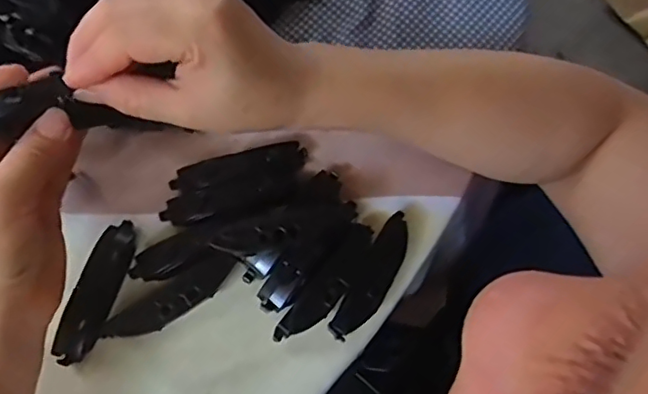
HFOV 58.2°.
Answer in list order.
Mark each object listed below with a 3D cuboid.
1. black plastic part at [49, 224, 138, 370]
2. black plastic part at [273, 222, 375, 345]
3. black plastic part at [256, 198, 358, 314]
[{"bbox_3d":[-0.124,0.049,0.316,0.021,0.015,0.080,14,67,1],"label":"black plastic part"},{"bbox_3d":[0.003,0.047,0.324,0.020,0.008,0.080,34,68,9],"label":"black plastic part"},{"bbox_3d":[-0.007,0.031,0.331,0.019,0.012,0.080,36,69,10],"label":"black plastic part"}]

